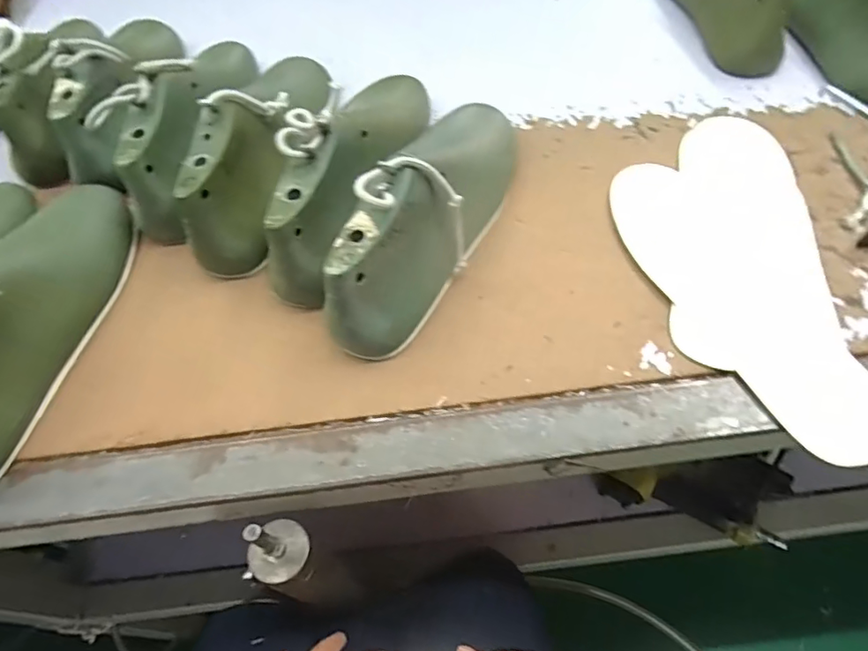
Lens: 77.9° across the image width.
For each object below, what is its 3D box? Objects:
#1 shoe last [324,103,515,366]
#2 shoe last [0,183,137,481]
[{"bbox_3d":[0.004,-0.107,0.398,0.076,0.093,0.279,16,60,15],"label":"shoe last"},{"bbox_3d":[-0.286,-0.017,0.365,0.065,0.088,0.253,0,57,5],"label":"shoe last"}]

